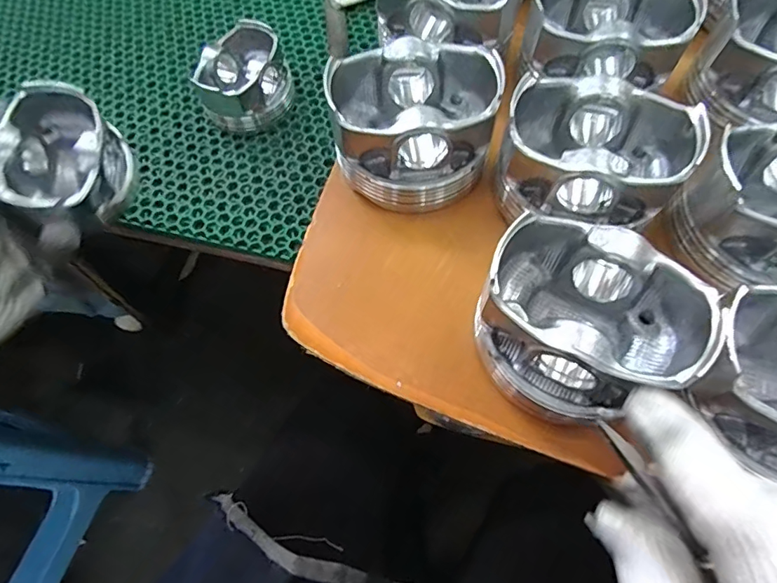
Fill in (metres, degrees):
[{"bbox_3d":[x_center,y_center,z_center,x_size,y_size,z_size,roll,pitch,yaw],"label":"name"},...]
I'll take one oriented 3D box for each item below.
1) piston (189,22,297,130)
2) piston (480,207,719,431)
[{"bbox_3d":[-0.127,-0.186,0.424,0.076,0.060,0.076,-26,65,-11],"label":"piston"},{"bbox_3d":[0.075,0.016,0.194,0.082,0.045,0.069,31,68,16],"label":"piston"}]

